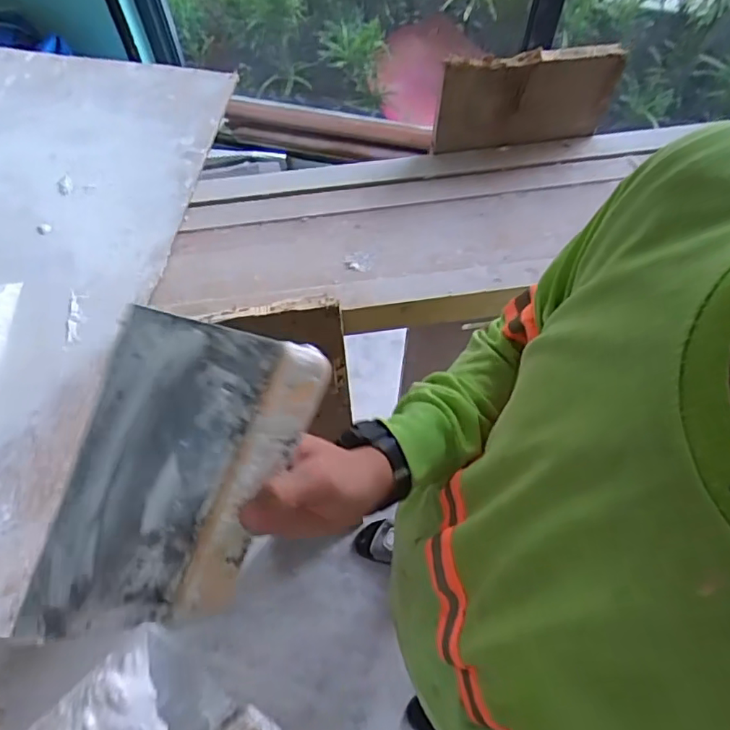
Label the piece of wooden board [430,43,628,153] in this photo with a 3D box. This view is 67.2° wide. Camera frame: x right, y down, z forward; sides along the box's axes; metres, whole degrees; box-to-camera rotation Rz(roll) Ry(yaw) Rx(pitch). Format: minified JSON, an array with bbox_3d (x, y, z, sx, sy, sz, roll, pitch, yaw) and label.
[{"bbox_3d":[0.204,-0.335,0.694,0.225,0.123,0.027,-11,65,-7],"label":"piece of wooden board"}]

